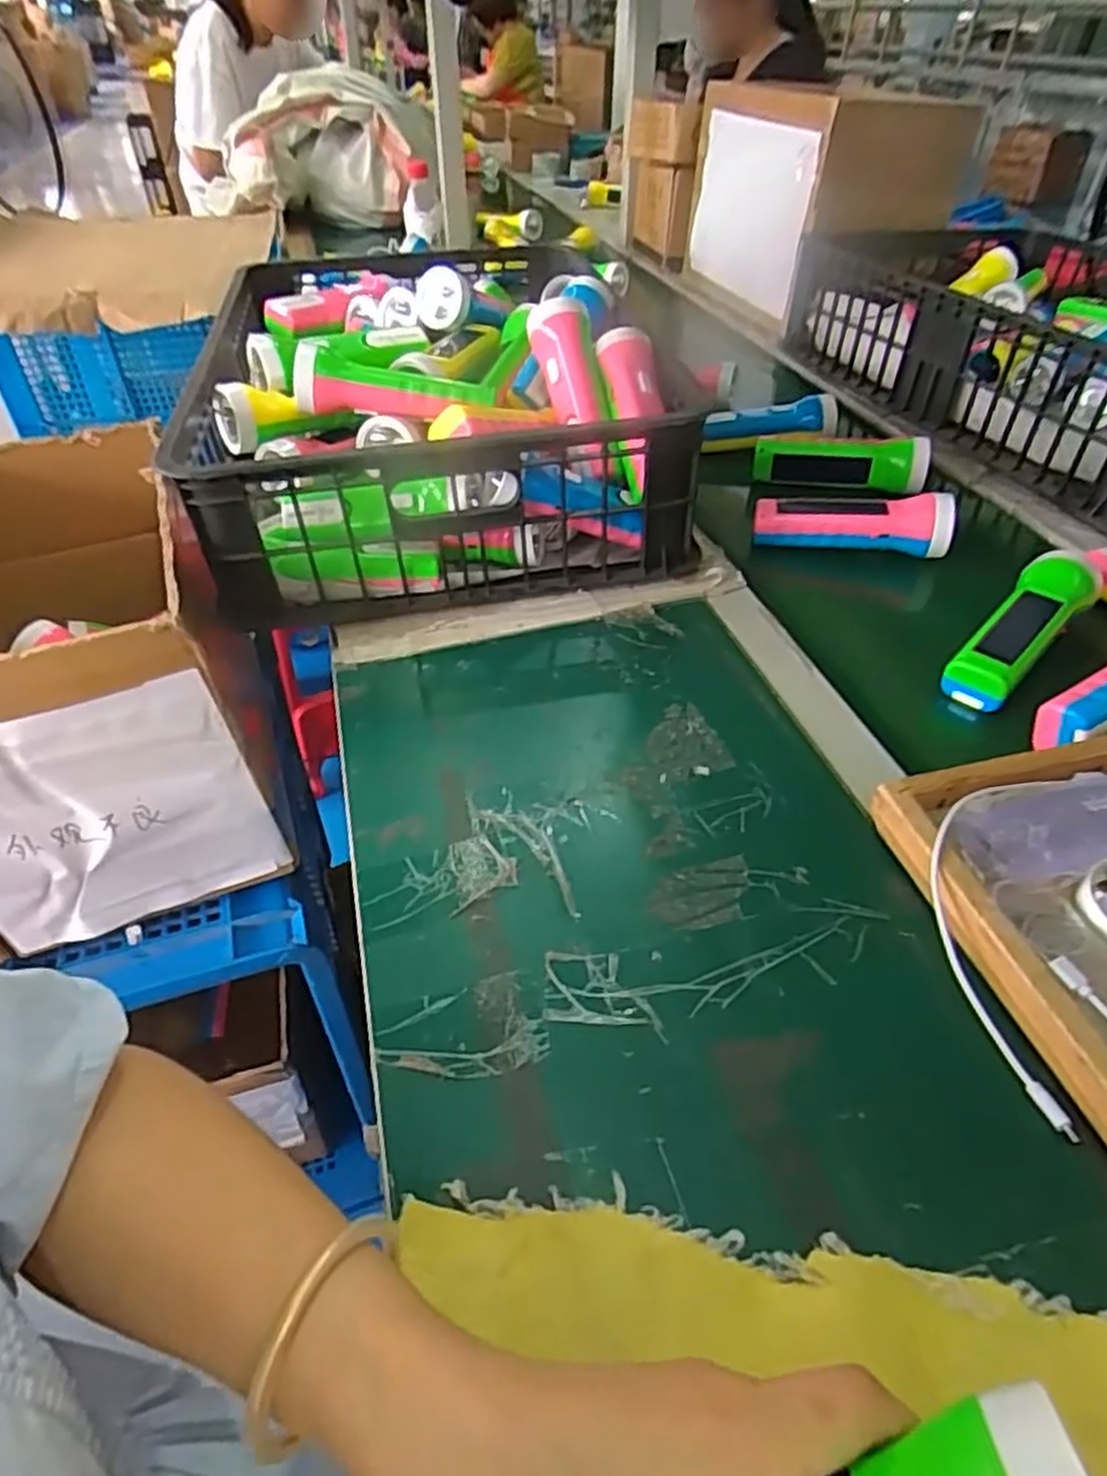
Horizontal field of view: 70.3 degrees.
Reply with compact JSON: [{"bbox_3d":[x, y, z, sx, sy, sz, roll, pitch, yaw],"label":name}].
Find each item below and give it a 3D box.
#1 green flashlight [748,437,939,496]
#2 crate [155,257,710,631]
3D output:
[{"bbox_3d":[0.285,-0.280,0.783,0.165,0.049,0.053,8,43,8],"label":"green flashlight"},{"bbox_3d":[-0.125,-0.339,0.772,0.387,0.138,0.551,-6,43,-7],"label":"crate"}]

